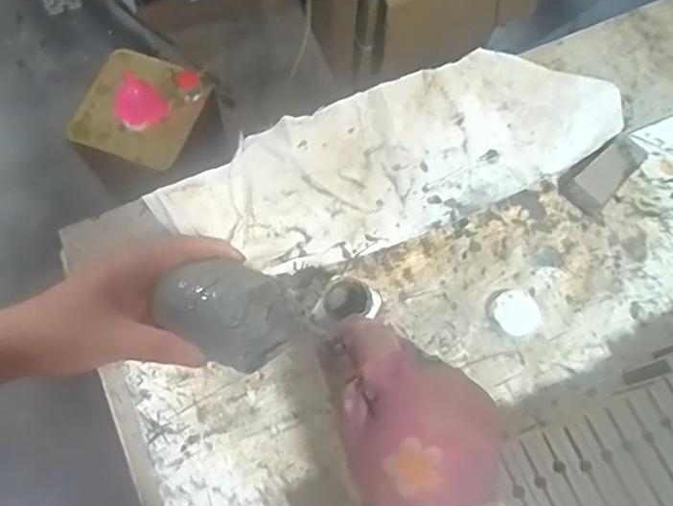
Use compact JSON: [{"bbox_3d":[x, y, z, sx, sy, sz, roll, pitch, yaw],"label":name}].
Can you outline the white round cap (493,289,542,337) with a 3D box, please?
[{"bbox_3d":[0.135,0.046,0.442,0.032,0.015,0.034,0,70,-1],"label":"white round cap"}]

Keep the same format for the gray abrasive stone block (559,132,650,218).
[{"bbox_3d":[0.220,-0.068,0.482,0.076,0.023,0.039,-41,76,-14],"label":"gray abrasive stone block"}]

